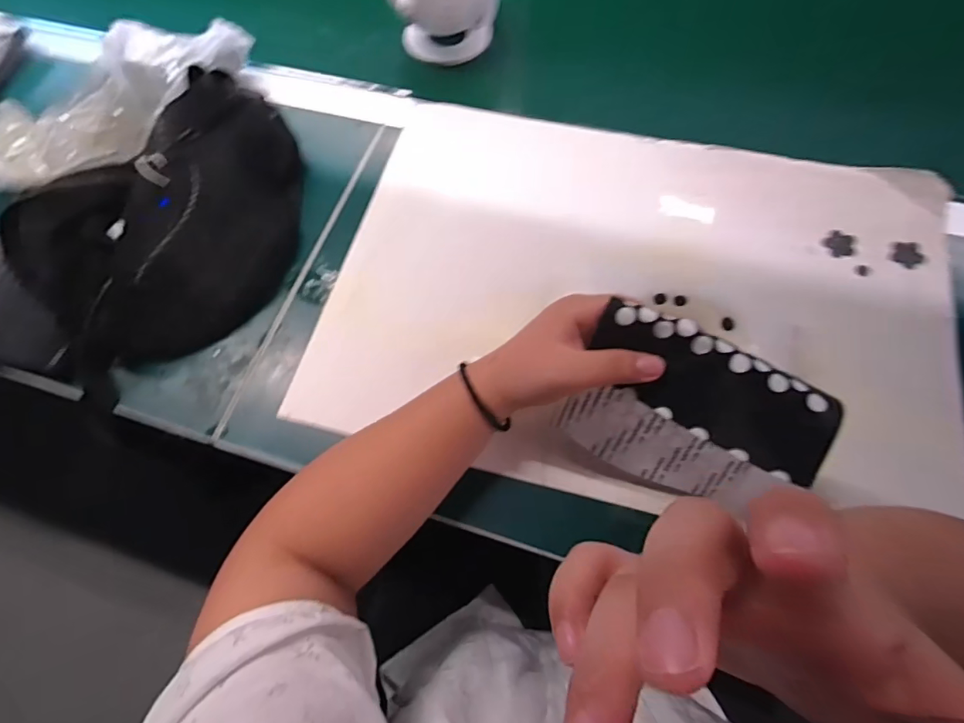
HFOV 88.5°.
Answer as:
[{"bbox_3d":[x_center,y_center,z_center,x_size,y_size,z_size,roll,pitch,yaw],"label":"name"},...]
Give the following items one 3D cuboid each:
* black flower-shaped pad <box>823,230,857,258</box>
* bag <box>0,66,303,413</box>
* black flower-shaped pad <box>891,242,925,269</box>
[{"bbox_3d":[0.307,-0.102,0.427,0.027,0.006,0.026,-1,73,-1],"label":"black flower-shaped pad"},{"bbox_3d":[-0.245,-0.120,0.411,0.150,0.087,0.303,18,69,10],"label":"bag"},{"bbox_3d":[0.350,-0.087,0.407,0.021,0.007,0.021,7,67,5],"label":"black flower-shaped pad"}]

